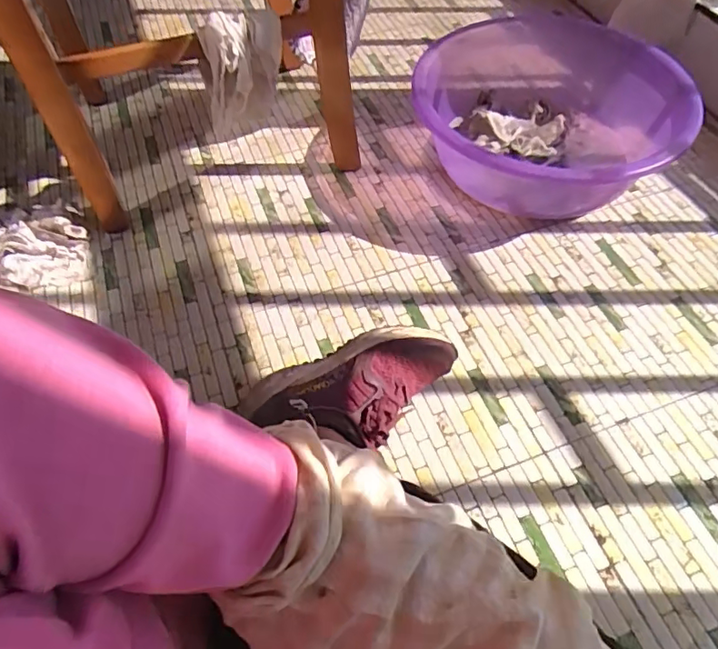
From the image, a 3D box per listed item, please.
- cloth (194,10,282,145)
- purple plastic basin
[{"bbox_3d":[-0.143,-0.305,0.711,0.101,0.177,0.091,-19,58,-13],"label":"cloth"},{"bbox_3d":[0.283,-0.327,0.851,0.367,0.146,0.458,5,56,3],"label":"purple plastic basin"}]

